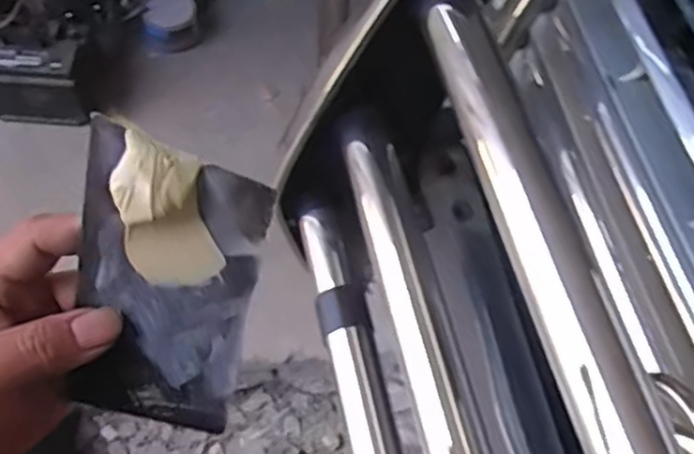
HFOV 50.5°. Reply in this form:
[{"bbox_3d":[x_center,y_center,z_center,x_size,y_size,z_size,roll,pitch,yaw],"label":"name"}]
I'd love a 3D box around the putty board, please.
[{"bbox_3d":[-0.077,0.029,0.306,0.071,0.133,0.013,13,26,-4],"label":"putty board"}]

